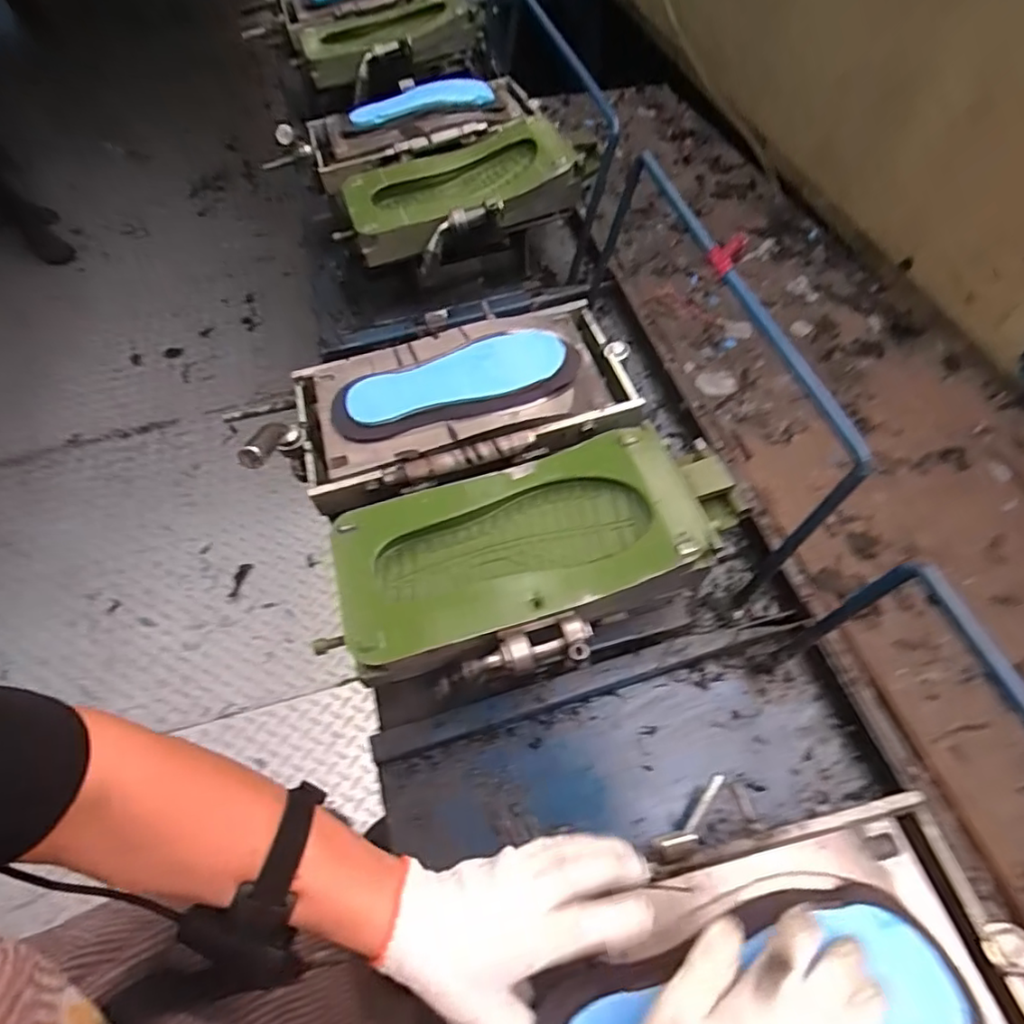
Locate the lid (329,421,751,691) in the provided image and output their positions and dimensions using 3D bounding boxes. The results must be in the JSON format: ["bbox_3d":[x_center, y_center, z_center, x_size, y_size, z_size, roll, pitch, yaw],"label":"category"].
[{"bbox_3d":[0.028,0.031,0.575,0.392,0.054,0.187,-16,56,-7],"label":"lid"}]

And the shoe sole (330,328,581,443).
[{"bbox_3d":[-0.062,-0.143,0.661,0.270,0.035,0.107,-13,55,-4],"label":"shoe sole"}]

